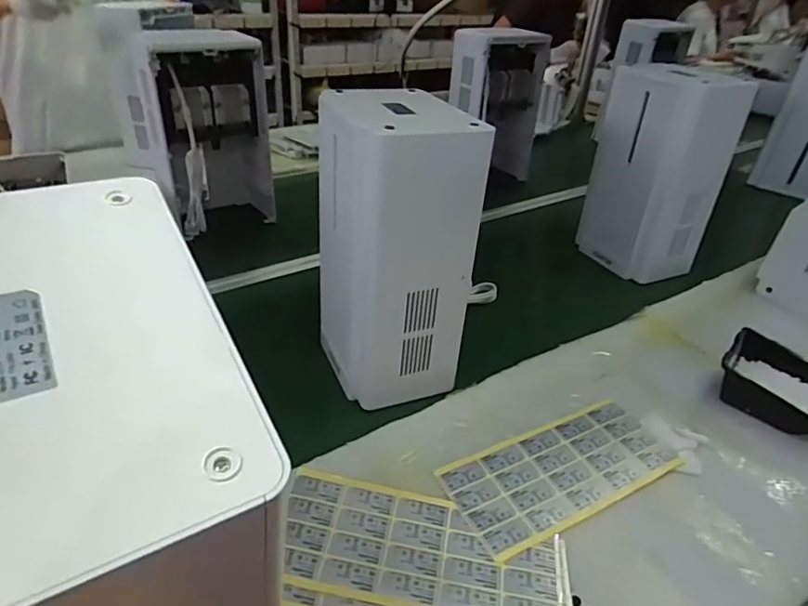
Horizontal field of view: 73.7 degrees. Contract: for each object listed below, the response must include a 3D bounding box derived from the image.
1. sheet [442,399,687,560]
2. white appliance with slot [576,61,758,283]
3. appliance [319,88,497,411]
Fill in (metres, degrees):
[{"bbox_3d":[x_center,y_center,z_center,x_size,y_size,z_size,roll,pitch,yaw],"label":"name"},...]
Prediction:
[{"bbox_3d":[0.183,0.189,0.619,0.272,0.007,0.118,-14,37,-26],"label":"sheet"},{"bbox_3d":[0.455,-0.235,0.985,0.131,0.344,0.212,-14,37,-26],"label":"white appliance with slot"},{"bbox_3d":[-0.014,-0.064,0.663,0.167,0.329,0.164,-5,34,-13],"label":"appliance"}]

